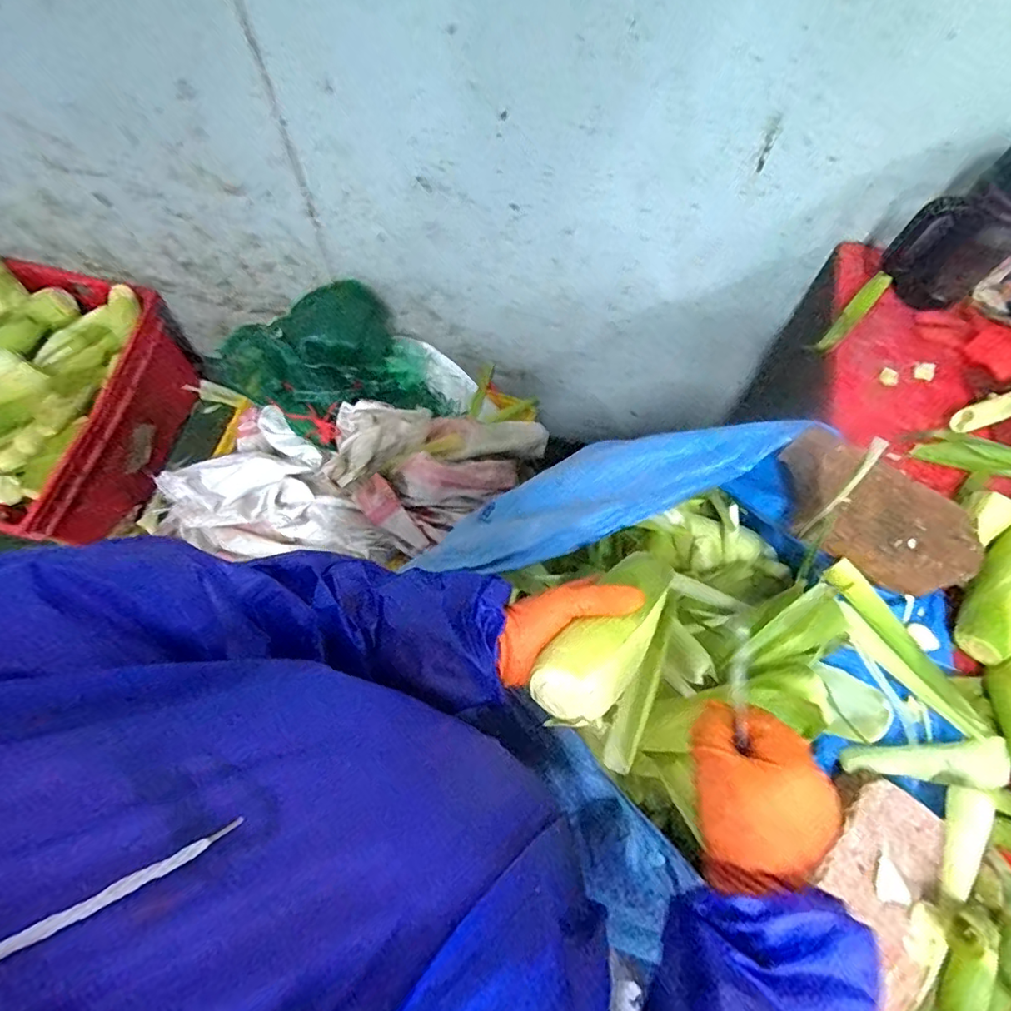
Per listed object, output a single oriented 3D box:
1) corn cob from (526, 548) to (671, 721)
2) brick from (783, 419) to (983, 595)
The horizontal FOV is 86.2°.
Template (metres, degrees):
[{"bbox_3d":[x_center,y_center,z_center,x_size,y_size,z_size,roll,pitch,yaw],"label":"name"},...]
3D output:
[{"bbox_3d":[0.089,0.105,0.442,0.069,0.046,0.157,41,55,12],"label":"corn cob"},{"bbox_3d":[0.389,0.016,0.586,0.213,0.058,0.116,38,73,11],"label":"brick"}]

